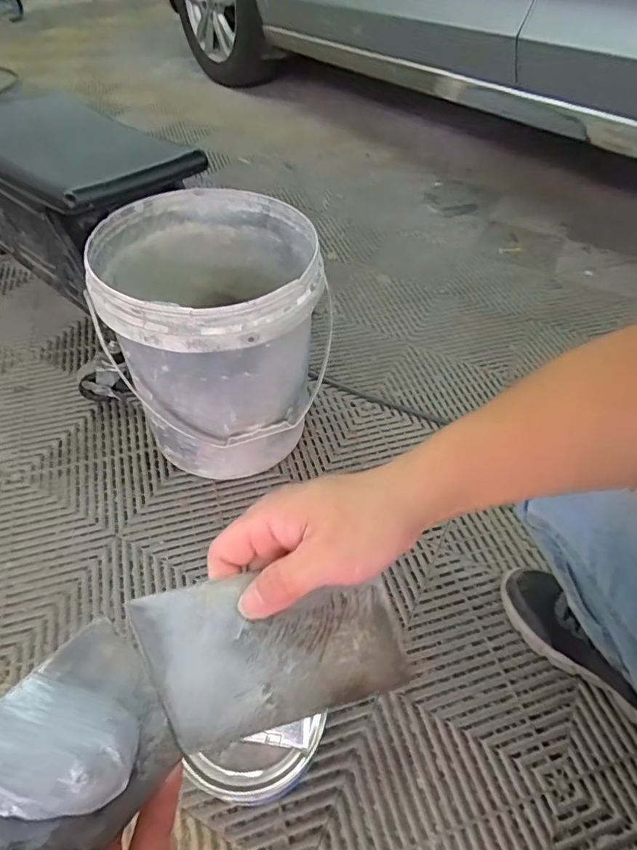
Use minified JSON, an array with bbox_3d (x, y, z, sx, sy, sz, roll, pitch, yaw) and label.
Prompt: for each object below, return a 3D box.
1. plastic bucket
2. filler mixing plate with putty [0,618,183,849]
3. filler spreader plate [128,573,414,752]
[{"bbox_3d":[-0.147,-0.123,0.750,0.272,0.337,0.304,-4,48,-5],"label":"plastic bucket"},{"bbox_3d":[-0.112,0.143,0.190,0.071,0.013,0.128,45,41,5],"label":"filler mixing plate with putty"},{"bbox_3d":[-0.023,0.108,0.252,0.125,0.004,0.071,-10,59,-12],"label":"filler spreader plate"}]

